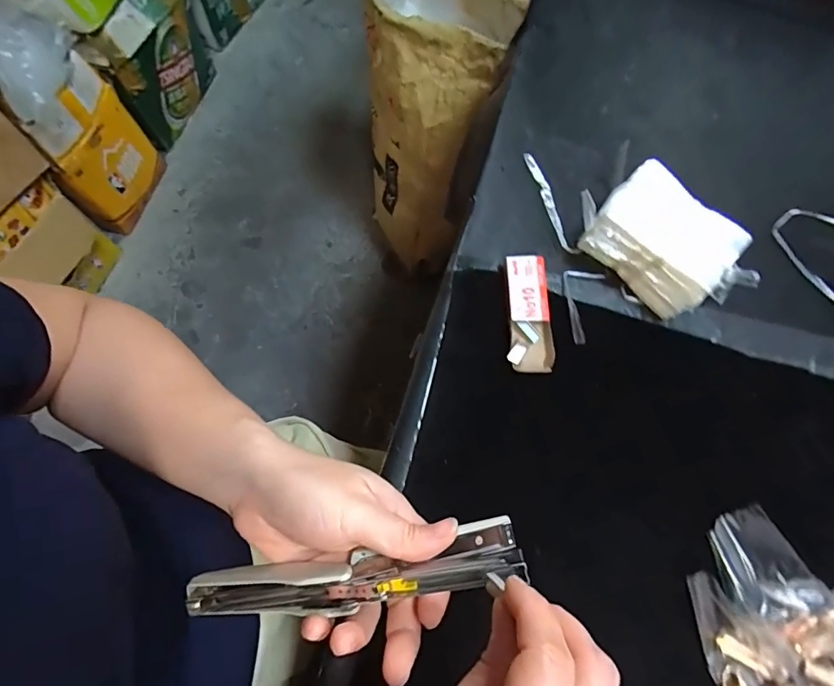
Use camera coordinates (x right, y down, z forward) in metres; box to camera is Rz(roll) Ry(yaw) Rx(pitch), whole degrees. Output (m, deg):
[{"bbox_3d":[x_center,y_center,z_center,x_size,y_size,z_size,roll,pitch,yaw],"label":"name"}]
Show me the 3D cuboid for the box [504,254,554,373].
[{"bbox_3d":[0.084,-0.022,0.356,0.034,0.016,0.090,1,73,-2],"label":"box"}]

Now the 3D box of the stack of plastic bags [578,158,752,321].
[{"bbox_3d":[0.185,-0.078,0.360,0.100,0.045,0.076,39,75,9],"label":"stack of plastic bags"}]

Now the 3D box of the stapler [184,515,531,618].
[{"bbox_3d":[-0.037,0.127,0.256,0.186,0.030,0.028,-11,75,4],"label":"stapler"}]

